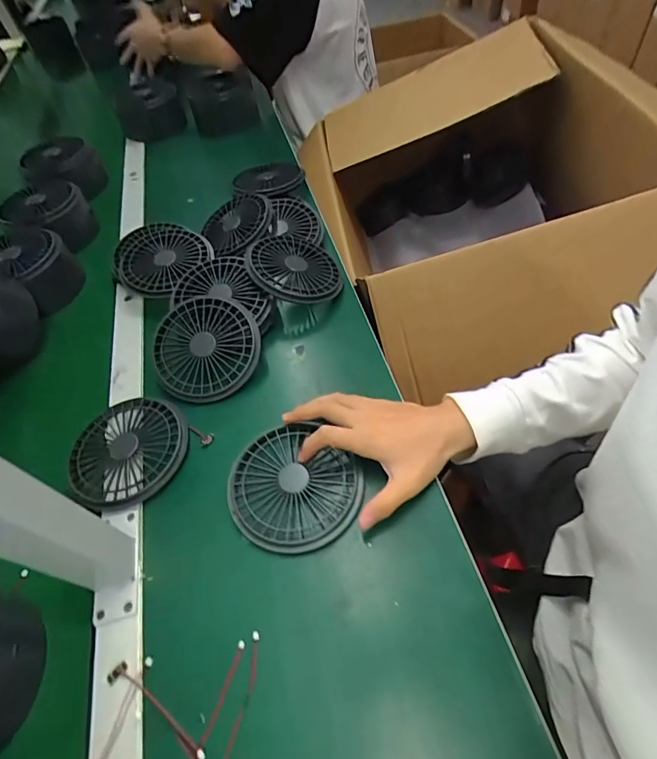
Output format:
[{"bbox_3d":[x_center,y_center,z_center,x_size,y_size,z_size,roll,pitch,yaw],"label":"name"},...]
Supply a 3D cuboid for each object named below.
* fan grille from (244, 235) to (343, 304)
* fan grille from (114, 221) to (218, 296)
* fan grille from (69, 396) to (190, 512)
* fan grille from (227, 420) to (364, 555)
[{"bbox_3d":[-0.050,-0.156,0.598,0.123,0.013,0.133,-15,57,-28],"label":"fan grille"},{"bbox_3d":[-0.256,-0.187,0.649,0.157,0.026,0.131,37,66,28],"label":"fan grille"},{"bbox_3d":[-0.221,0.076,0.483,0.124,0.022,0.128,-25,54,-16],"label":"fan grille"},{"bbox_3d":[-0.036,0.106,0.434,0.126,0.015,0.124,-2,51,2],"label":"fan grille"}]

